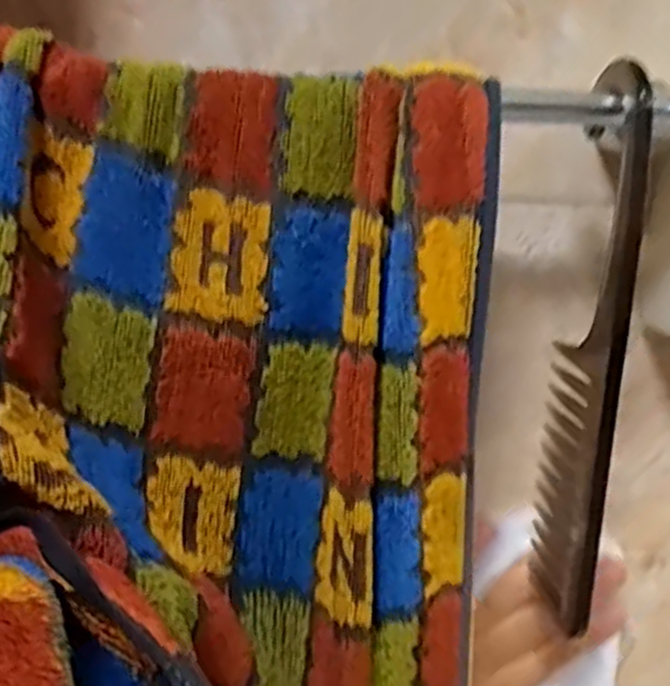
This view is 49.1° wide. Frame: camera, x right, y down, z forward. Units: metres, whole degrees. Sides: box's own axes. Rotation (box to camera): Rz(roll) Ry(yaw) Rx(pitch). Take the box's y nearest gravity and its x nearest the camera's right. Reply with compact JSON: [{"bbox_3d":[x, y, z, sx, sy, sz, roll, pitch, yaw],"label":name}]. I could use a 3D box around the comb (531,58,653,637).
[{"bbox_3d":[0.096,0.008,0.278,0.012,0.203,0.034,0,14,-9],"label":"comb"}]

